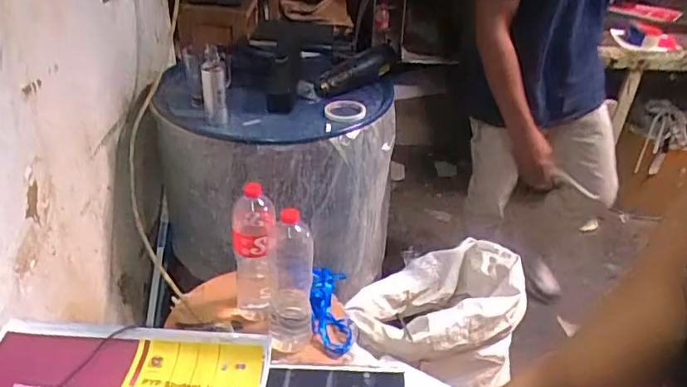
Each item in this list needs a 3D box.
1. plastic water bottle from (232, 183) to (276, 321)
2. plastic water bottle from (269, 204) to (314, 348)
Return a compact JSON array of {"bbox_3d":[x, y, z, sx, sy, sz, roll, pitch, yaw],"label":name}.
[{"bbox_3d":[-0.173,0.125,1.083,0.087,0.308,0.075,-2,35,-7],"label":"plastic water bottle"},{"bbox_3d":[-0.102,0.162,1.050,0.085,0.317,0.091,-2,35,-7],"label":"plastic water bottle"}]

